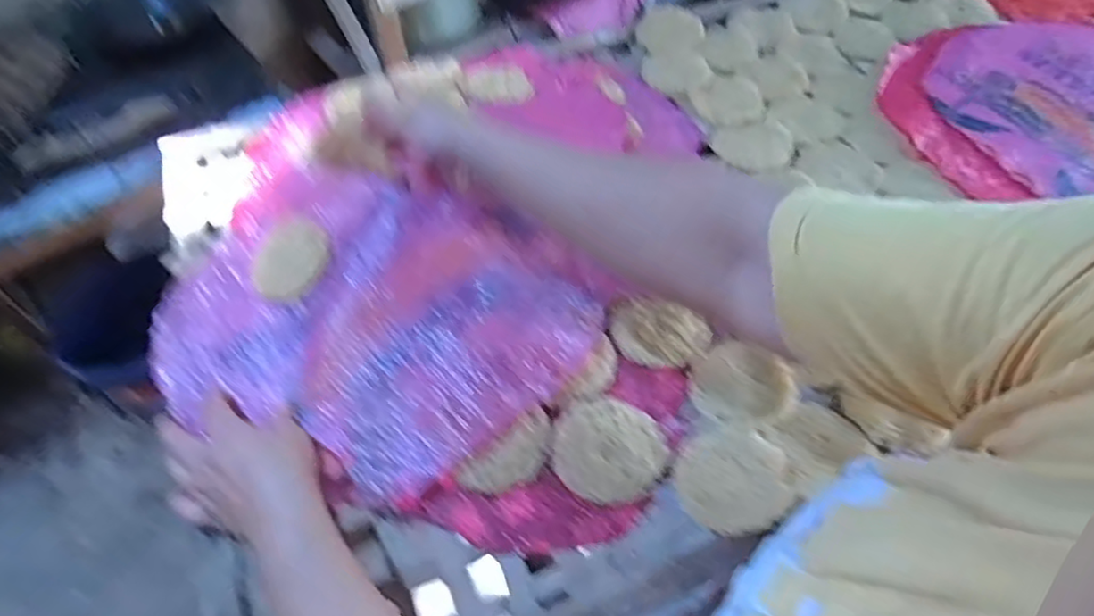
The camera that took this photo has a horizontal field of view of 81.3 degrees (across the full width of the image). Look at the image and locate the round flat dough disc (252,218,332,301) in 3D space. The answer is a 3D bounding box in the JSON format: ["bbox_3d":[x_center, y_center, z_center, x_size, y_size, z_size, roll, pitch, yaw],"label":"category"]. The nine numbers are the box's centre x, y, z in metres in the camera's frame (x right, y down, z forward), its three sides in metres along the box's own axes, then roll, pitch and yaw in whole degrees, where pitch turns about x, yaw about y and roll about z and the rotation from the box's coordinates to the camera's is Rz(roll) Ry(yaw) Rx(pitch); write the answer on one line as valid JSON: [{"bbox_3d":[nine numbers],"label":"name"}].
[{"bbox_3d":[-0.223,-0.042,0.555,0.070,0.004,0.072,-4,70,11],"label":"round flat dough disc"}]

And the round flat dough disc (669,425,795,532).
[{"bbox_3d":[0.130,0.119,0.443,0.074,0.010,0.074,-1,54,1],"label":"round flat dough disc"}]

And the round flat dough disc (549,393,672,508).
[{"bbox_3d":[0.044,0.100,0.460,0.082,0.009,0.076,-1,54,1],"label":"round flat dough disc"}]

